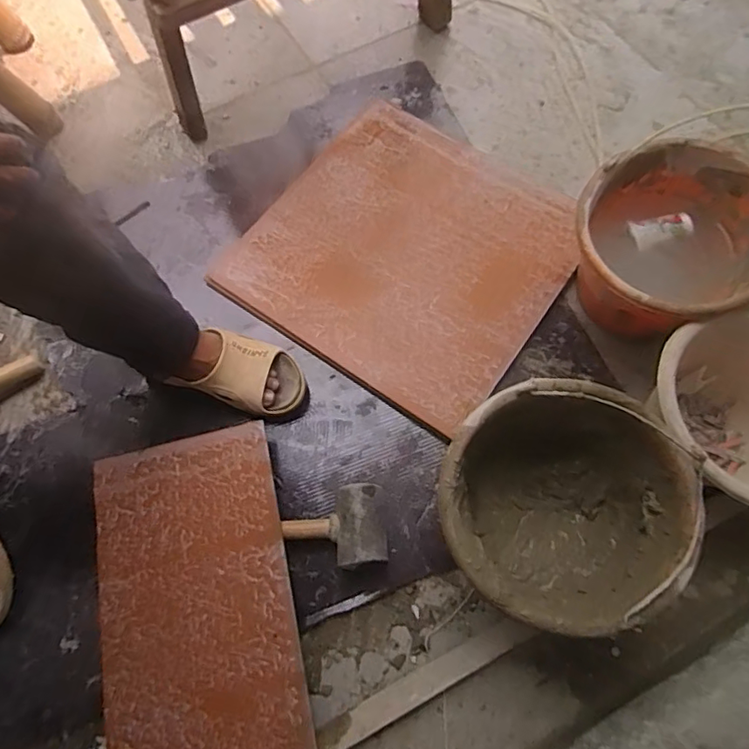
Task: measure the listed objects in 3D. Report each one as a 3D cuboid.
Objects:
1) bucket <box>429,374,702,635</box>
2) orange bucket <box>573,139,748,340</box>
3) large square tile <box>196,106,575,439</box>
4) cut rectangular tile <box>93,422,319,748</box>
[{"bbox_3d":[0.214,0.171,0.681,0.263,0.207,0.263,0,68,1],"label":"bucket"},{"bbox_3d":[0.420,-0.174,0.824,0.259,0.209,0.265,0,68,1],"label":"orange bucket"},{"bbox_3d":[0.058,-0.214,0.934,0.489,0.032,0.487,33,72,13],"label":"large square tile"},{"bbox_3d":[-0.227,0.323,0.693,0.250,0.015,0.483,-14,70,0],"label":"cut rectangular tile"}]

